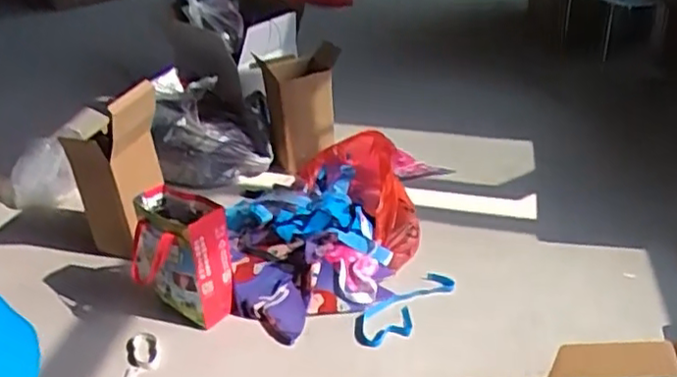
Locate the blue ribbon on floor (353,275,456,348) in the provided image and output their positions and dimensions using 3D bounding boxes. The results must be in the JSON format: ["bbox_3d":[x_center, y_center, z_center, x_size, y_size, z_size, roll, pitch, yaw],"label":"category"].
[{"bbox_3d":[0.145,0.271,1.474,0.123,0.043,0.259,21,40,34],"label":"blue ribbon on floor"}]

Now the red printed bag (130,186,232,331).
[{"bbox_3d":[-0.356,0.150,1.462,0.159,0.261,0.220,-29,40,-34],"label":"red printed bag"}]

